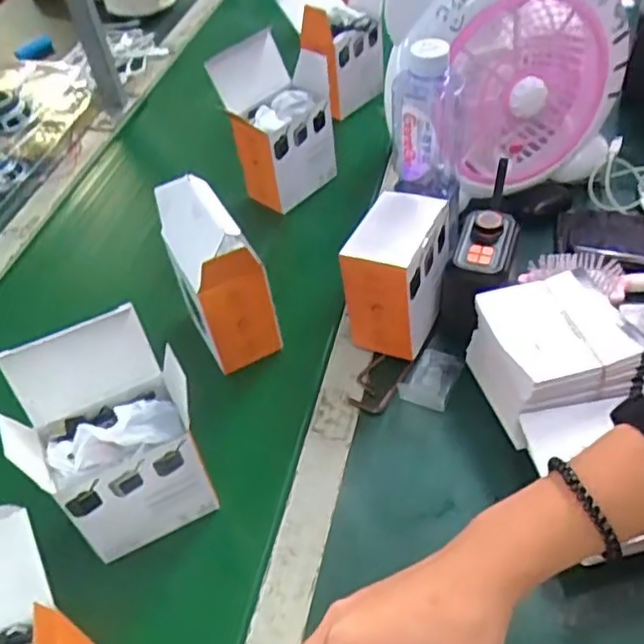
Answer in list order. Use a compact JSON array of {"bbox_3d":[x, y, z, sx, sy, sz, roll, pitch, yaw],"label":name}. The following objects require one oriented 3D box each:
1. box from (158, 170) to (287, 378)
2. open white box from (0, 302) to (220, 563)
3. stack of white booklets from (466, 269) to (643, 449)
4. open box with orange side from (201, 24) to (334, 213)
[{"bbox_3d":[-0.101,-0.051,0.616,0.060,0.146,0.122,-27,50,-16],"label":"box"},{"bbox_3d":[-0.154,0.086,0.496,0.119,0.155,0.092,-25,49,-14],"label":"open white box"},{"bbox_3d":[0.189,0.028,0.558,0.100,0.092,0.108,-16,47,-6],"label":"stack of white booklets"},{"bbox_3d":[-0.042,-0.233,0.772,0.124,0.168,0.092,-31,51,-19],"label":"open box with orange side"}]

